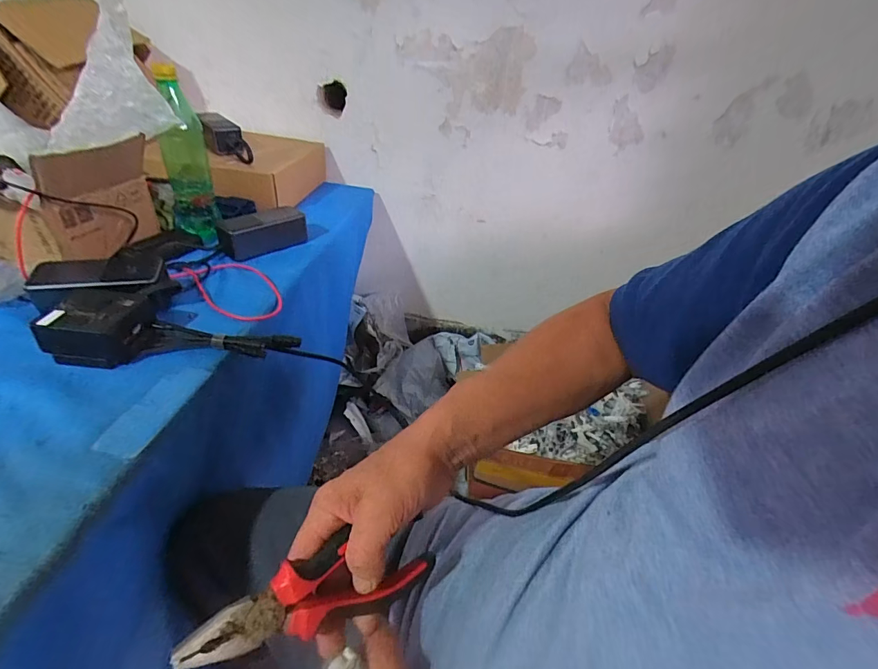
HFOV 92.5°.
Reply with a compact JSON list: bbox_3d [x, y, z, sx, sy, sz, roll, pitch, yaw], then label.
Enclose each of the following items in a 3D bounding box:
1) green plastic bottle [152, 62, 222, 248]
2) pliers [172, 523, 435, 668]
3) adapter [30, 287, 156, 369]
[{"bbox_3d":[-0.387,-0.267,0.641,0.063,0.240,0.068,-14,42,-26],"label":"green plastic bottle"},{"bbox_3d":[-0.076,0.158,0.268,0.153,0.058,0.020,1,-4,-30],"label":"pliers"},{"bbox_3d":[-0.362,-0.008,0.450,0.093,0.049,0.083,2,38,-7],"label":"adapter"}]

